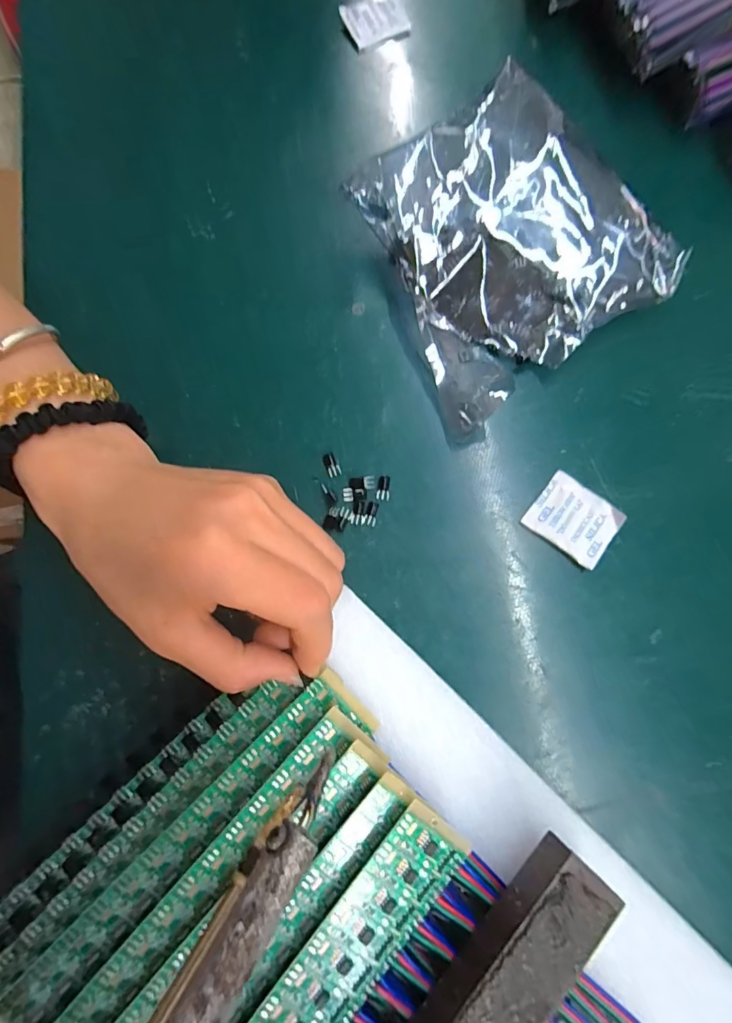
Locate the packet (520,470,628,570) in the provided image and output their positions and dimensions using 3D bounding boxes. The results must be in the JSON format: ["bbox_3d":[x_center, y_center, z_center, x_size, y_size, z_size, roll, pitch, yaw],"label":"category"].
[{"bbox_3d":[0.104,0.003,0.236,0.040,0.005,0.035,38,78,8],"label":"packet"}]

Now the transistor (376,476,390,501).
[{"bbox_3d":[0.009,-0.012,0.239,0.007,0.004,0.012,10,75,1],"label":"transistor"}]

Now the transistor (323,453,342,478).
[{"bbox_3d":[-0.017,-0.024,0.241,0.006,0.004,0.012,-23,77,-7],"label":"transistor"}]

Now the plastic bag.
[{"bbox_3d":[0.081,-0.145,0.252,0.162,0.046,0.144,-29,78,-9],"label":"plastic bag"}]

